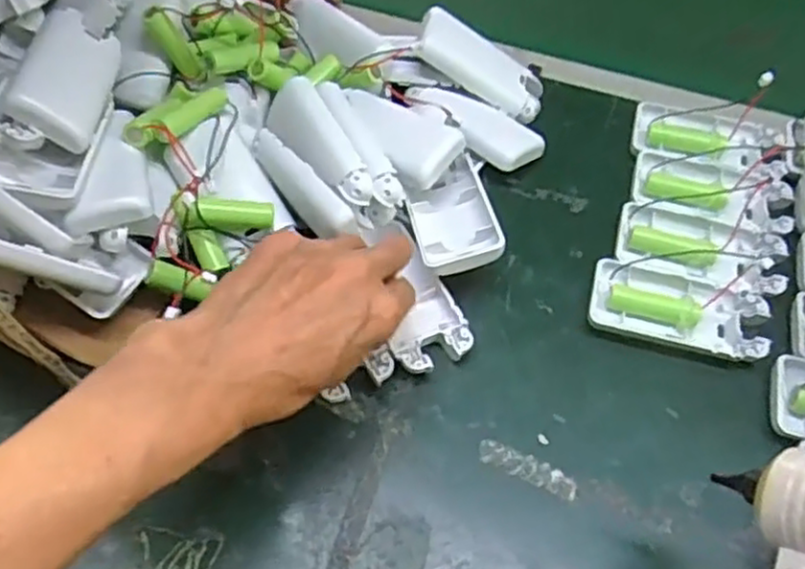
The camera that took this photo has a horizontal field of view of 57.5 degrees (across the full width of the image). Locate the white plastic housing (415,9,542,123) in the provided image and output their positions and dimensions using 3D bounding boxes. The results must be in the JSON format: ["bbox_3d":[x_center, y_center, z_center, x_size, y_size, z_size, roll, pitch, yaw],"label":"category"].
[{"bbox_3d":[0.051,-0.142,0.474,0.093,0.015,0.041,28,61,-20],"label":"white plastic housing"}]

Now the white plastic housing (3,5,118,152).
[{"bbox_3d":[-0.174,-0.107,0.382,0.045,0.014,0.083,36,41,-34],"label":"white plastic housing"}]

